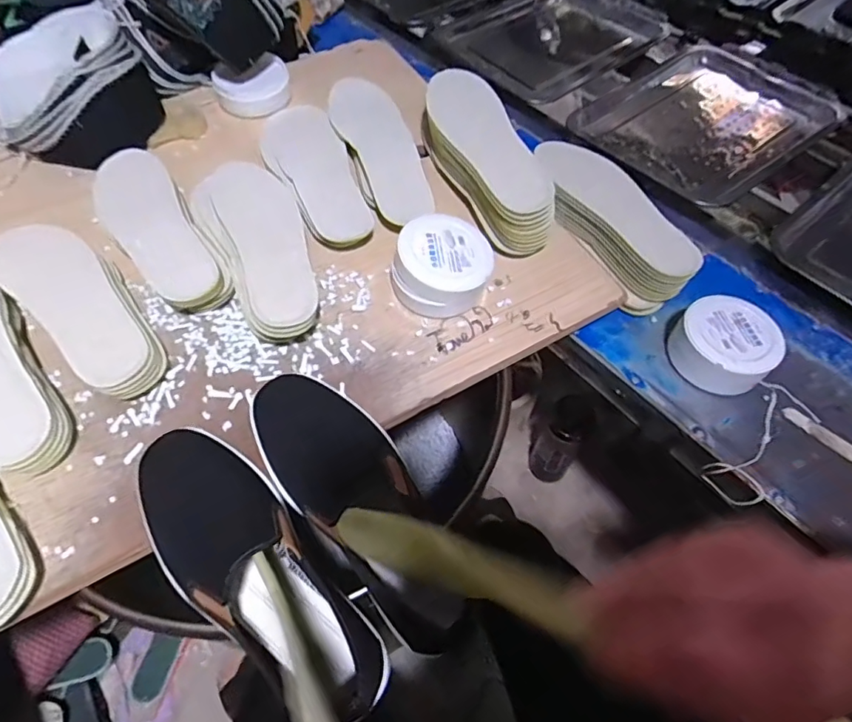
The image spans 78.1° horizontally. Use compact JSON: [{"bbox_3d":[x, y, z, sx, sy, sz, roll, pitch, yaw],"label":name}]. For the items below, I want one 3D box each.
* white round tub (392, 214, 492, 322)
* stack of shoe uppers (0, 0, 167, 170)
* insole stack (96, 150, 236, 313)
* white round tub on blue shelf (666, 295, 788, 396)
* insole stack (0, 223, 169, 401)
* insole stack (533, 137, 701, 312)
[{"bbox_3d":[0.018,-0.100,0.564,0.099,0.062,0.097,1,57,-1],"label":"white round tub"},{"bbox_3d":[-0.467,-0.363,0.679,0.196,0.101,0.278,-23,61,-15],"label":"stack of shoe uppers"},{"bbox_3d":[-0.295,-0.143,0.577,0.084,0.040,0.239,-31,63,-19],"label":"insole stack"},{"bbox_3d":[0.324,-0.022,0.568,0.104,0.055,0.100,1,57,-1],"label":"white round tub on blue shelf"},{"bbox_3d":[-0.344,-0.057,0.530,0.237,0.041,0.086,39,64,21],"label":"insole stack"},{"bbox_3d":[0.226,-0.178,0.665,0.090,0.061,0.258,-23,61,-15],"label":"insole stack"}]

